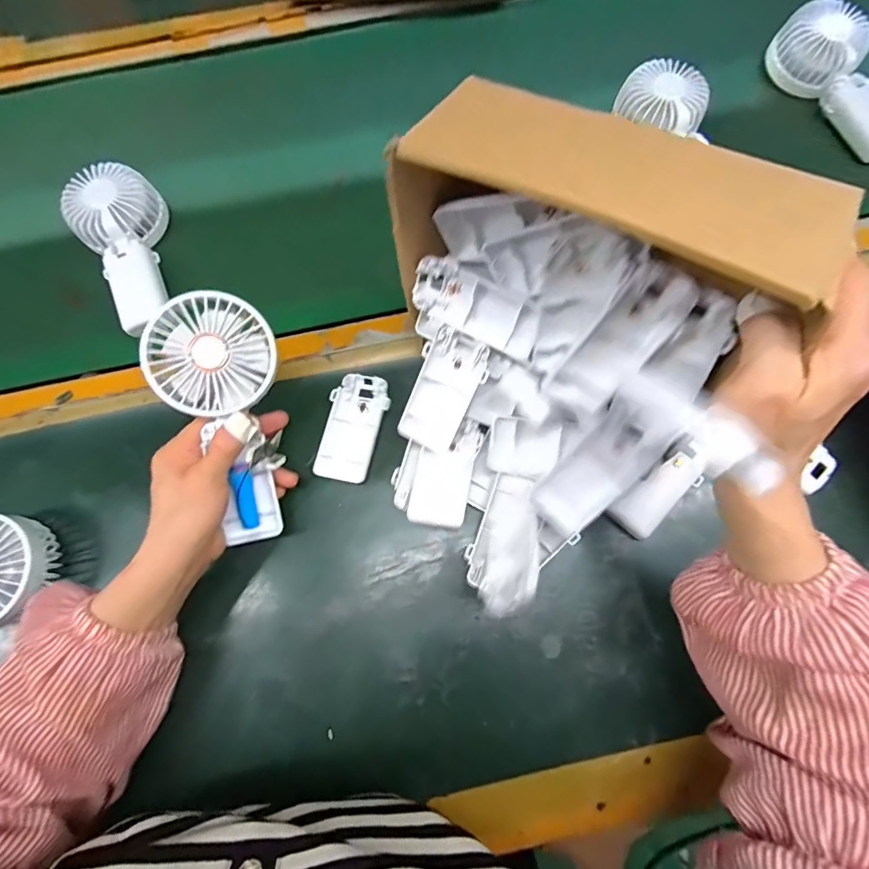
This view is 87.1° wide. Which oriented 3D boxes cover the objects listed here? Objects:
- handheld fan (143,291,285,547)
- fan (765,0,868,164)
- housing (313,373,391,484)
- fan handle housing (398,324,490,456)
[{"bbox_3d":[-0.150,-0.008,0.338,0.082,0.035,0.184,-10,103,-1],"label":"handheld fan"},{"bbox_3d":[0.431,-0.370,0.472,0.071,0.045,0.185,-27,75,-6],"label":"fan"},{"bbox_3d":[-0.070,-0.006,0.395,0.048,0.015,0.093,14,75,6],"label":"housing"},{"bbox_3d":[0.007,-0.032,0.360,0.047,0.015,0.096,25,112,9],"label":"fan handle housing"}]

